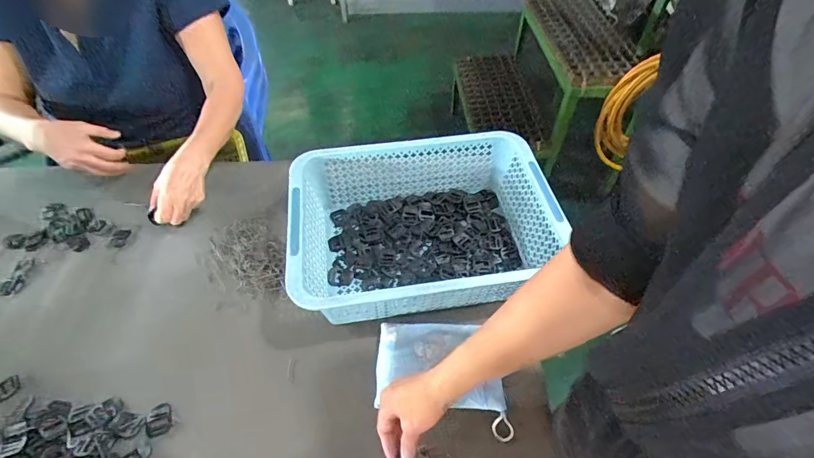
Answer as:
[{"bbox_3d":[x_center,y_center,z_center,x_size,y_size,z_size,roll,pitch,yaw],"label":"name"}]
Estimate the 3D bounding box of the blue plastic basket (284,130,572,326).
[{"bbox_3d":[0.024,-0.004,0.644,0.379,0.111,0.281,-9,52,-6],"label":"blue plastic basket"}]

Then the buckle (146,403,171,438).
[{"bbox_3d":[-0.319,0.246,0.532,0.029,0.004,0.039,-19,54,-14],"label":"buckle"}]

